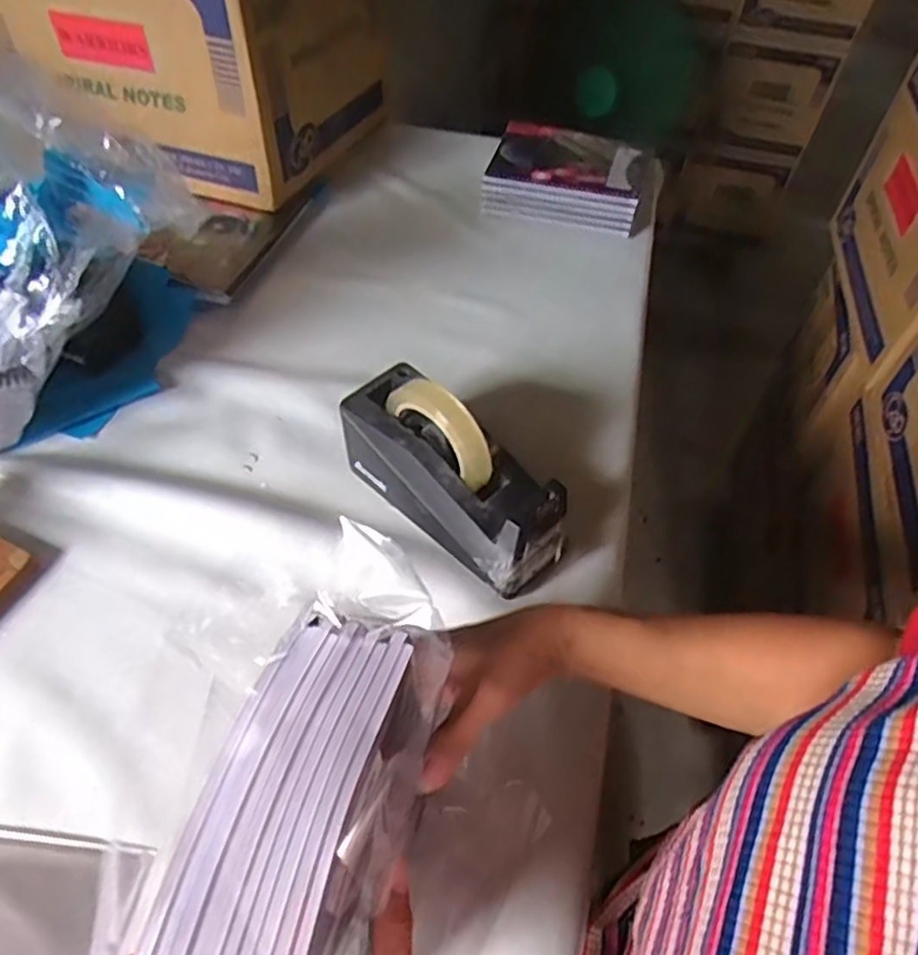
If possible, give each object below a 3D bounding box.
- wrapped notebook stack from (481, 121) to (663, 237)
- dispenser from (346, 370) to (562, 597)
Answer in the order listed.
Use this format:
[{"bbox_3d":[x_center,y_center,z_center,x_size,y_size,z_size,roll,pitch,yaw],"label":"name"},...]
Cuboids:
[{"bbox_3d":[0.156,-0.399,0.926,0.219,0.066,0.153,16,53,9],"label":"wrapped notebook stack"},{"bbox_3d":[-0.006,-0.007,0.562,0.070,0.131,0.201,-37,62,-27],"label":"dispenser"}]

